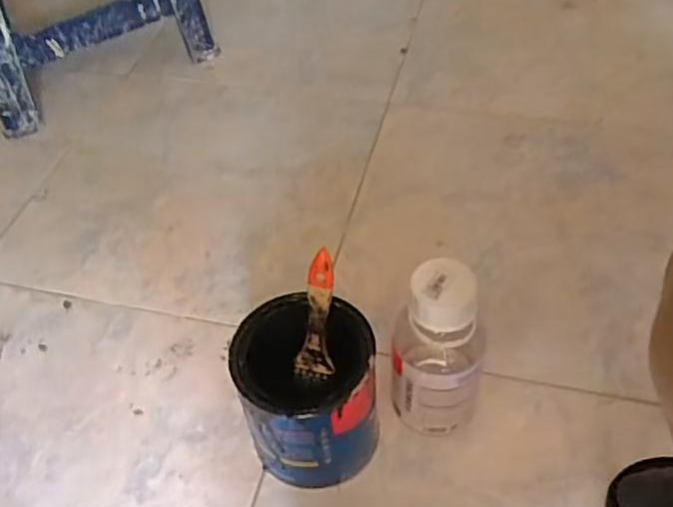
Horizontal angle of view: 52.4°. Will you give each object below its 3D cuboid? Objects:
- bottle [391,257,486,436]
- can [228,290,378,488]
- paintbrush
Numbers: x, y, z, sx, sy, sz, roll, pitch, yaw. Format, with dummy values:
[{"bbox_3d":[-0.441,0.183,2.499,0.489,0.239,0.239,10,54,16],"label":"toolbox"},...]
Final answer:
[{"bbox_3d":[0.080,0.085,0.553,0.072,0.174,0.059,6,49,10],"label":"bottle"},{"bbox_3d":[-0.022,0.118,0.561,0.107,0.130,0.114,-2,48,2],"label":"can"},{"bbox_3d":[-0.014,0.050,0.539,0.029,0.116,0.006,14,28,16],"label":"paintbrush"}]

